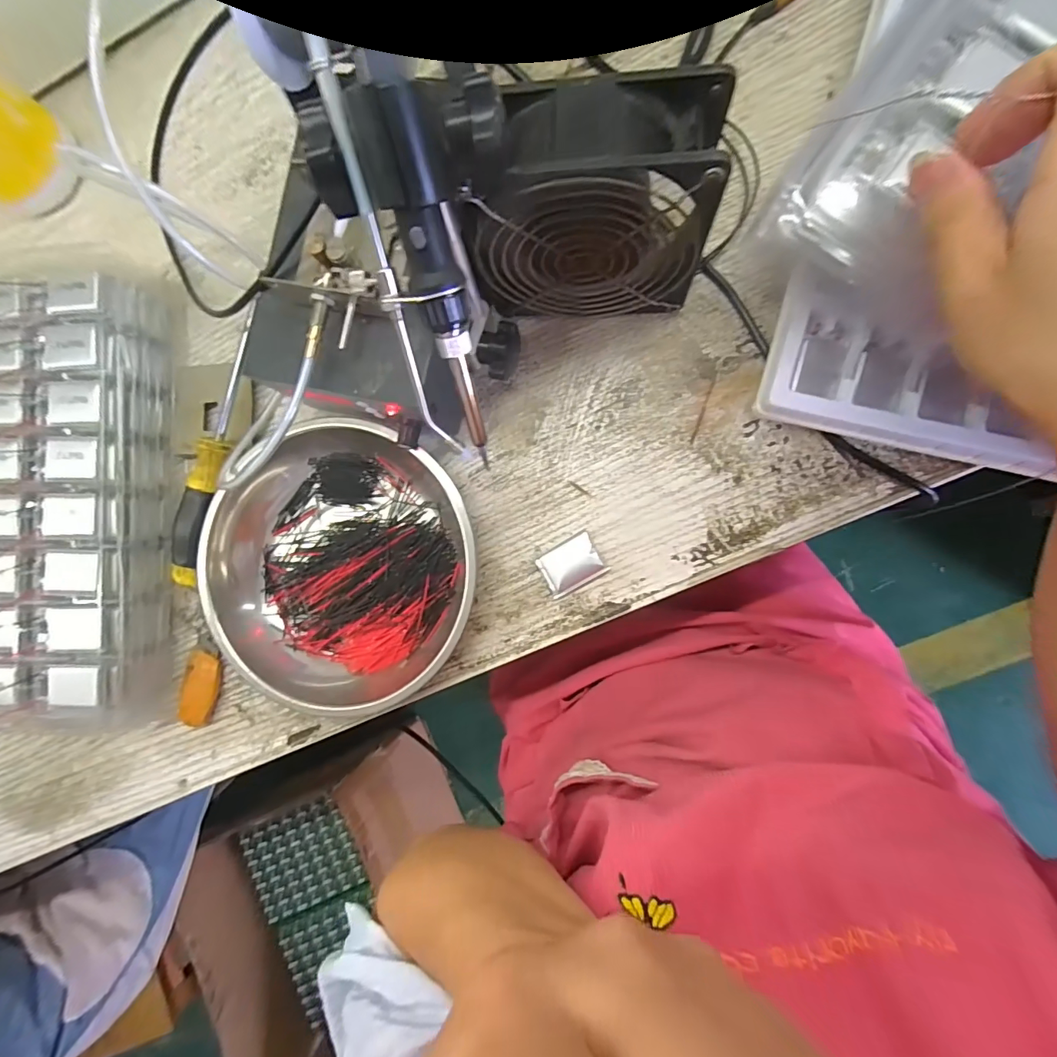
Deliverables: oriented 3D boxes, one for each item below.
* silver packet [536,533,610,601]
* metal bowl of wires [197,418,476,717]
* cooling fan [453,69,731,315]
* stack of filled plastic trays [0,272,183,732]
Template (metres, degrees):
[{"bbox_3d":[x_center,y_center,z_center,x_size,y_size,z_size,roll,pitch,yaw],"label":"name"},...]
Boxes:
[{"bbox_3d":[0.028,0.025,0.303,0.039,0.007,0.029,-30,84,6],"label":"silver packet"},{"bbox_3d":[-0.123,0.027,0.306,0.176,0.045,0.180,0,88,8],"label":"metal bowl of wires"},{"bbox_3d":[0.029,-0.161,0.248,0.124,0.124,0.046,-1,88,8],"label":"cooling fan"},{"bbox_3d":[-0.397,-0.014,0.341,0.264,0.060,0.313,-4,87,8],"label":"stack of filled plastic trays"}]

